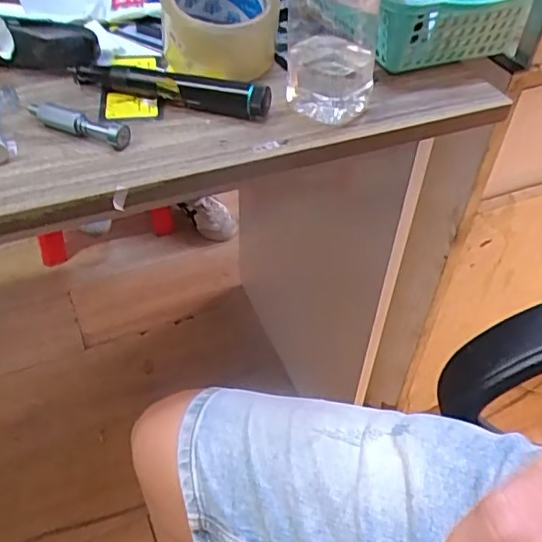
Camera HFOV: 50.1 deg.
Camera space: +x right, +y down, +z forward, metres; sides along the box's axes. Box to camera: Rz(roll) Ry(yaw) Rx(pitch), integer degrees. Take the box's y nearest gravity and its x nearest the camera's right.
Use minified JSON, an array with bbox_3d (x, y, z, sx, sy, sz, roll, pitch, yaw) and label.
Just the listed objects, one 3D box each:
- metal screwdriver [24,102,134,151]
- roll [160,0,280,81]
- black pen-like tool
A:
[{"bbox_3d":[-0.143,-0.110,0.431,0.087,0.016,0.016,20,47,16],"label":"metal screwdriver"},{"bbox_3d":[-0.044,-0.215,0.504,0.096,0.066,0.096,0,45,-3],"label":"roll"},{"bbox_3d":[-0.083,-0.148,0.462,0.171,0.028,0.019,14,46,11],"label":"black pen-like tool"}]

